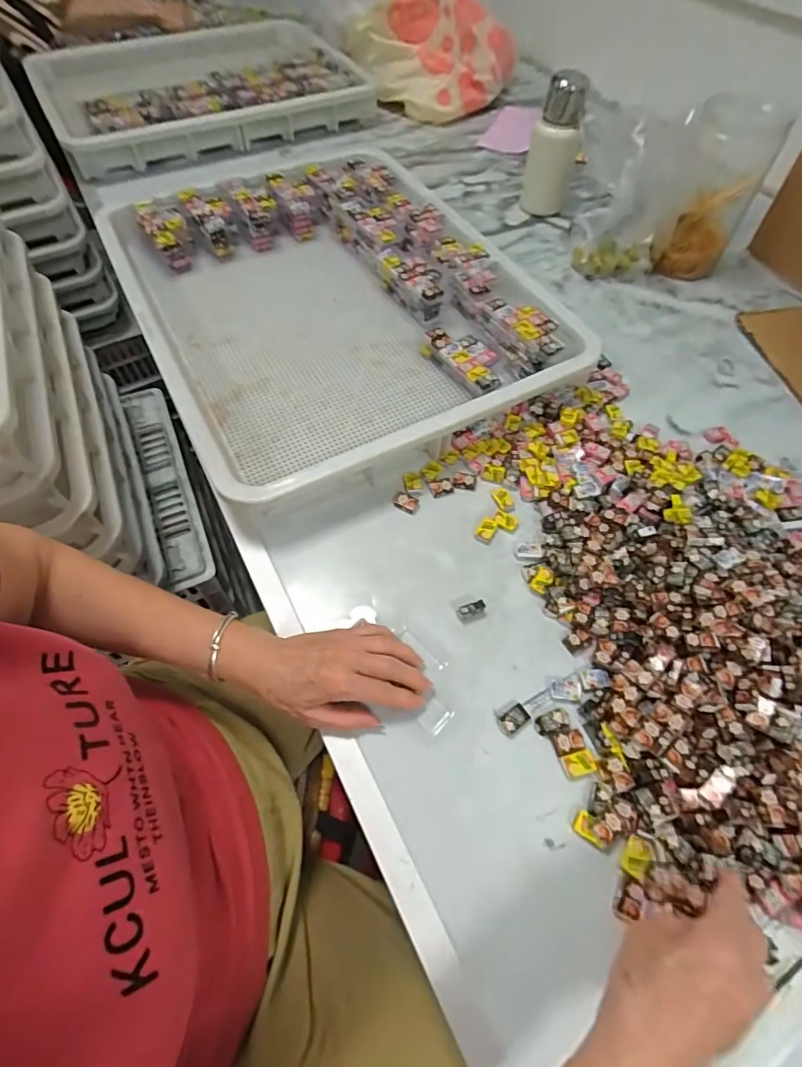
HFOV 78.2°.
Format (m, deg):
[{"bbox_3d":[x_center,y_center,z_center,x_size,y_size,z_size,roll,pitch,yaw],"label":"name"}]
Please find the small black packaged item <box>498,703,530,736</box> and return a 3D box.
[{"bbox_3d":[0.100,0.164,0.435,0.028,0.008,0.019,-31,63,-18],"label":"small black packaged item"}]

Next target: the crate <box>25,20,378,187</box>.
[{"bbox_3d":[-0.423,-0.925,1.023,0.578,0.090,0.500,-27,62,-16],"label":"crate"}]

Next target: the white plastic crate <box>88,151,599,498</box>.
[{"bbox_3d":[-0.092,-0.309,0.672,0.468,0.095,0.559,-26,62,-15],"label":"white plastic crate"}]

